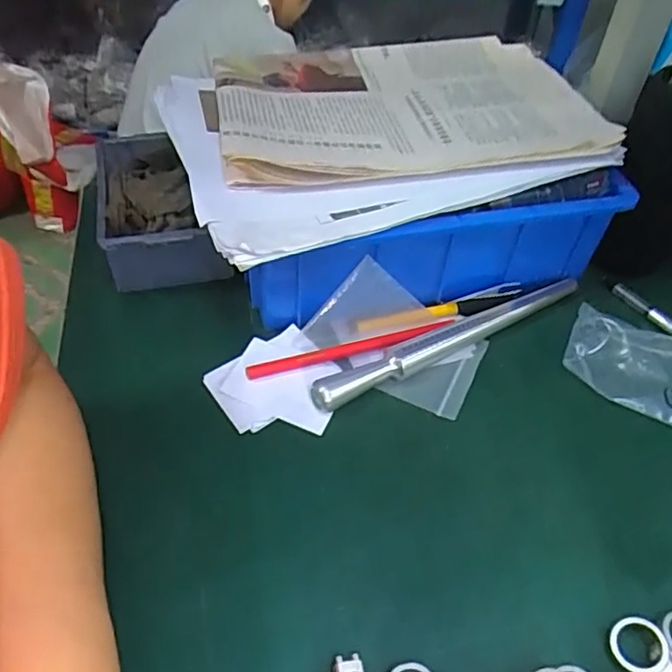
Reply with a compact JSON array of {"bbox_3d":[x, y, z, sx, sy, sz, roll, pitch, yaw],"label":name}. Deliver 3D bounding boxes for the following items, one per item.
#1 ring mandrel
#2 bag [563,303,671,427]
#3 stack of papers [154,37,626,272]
[{"bbox_3d":[0.087,0.000,0.419,0.232,0.023,0.016,-23,52,-23],"label":"ring mandrel"},{"bbox_3d":[0.226,0.024,0.411,0.119,0.014,0.079,21,49,15],"label":"bag"},{"bbox_3d":[0.036,-0.166,0.463,0.308,0.056,0.247,-15,49,-17],"label":"stack of papers"}]

